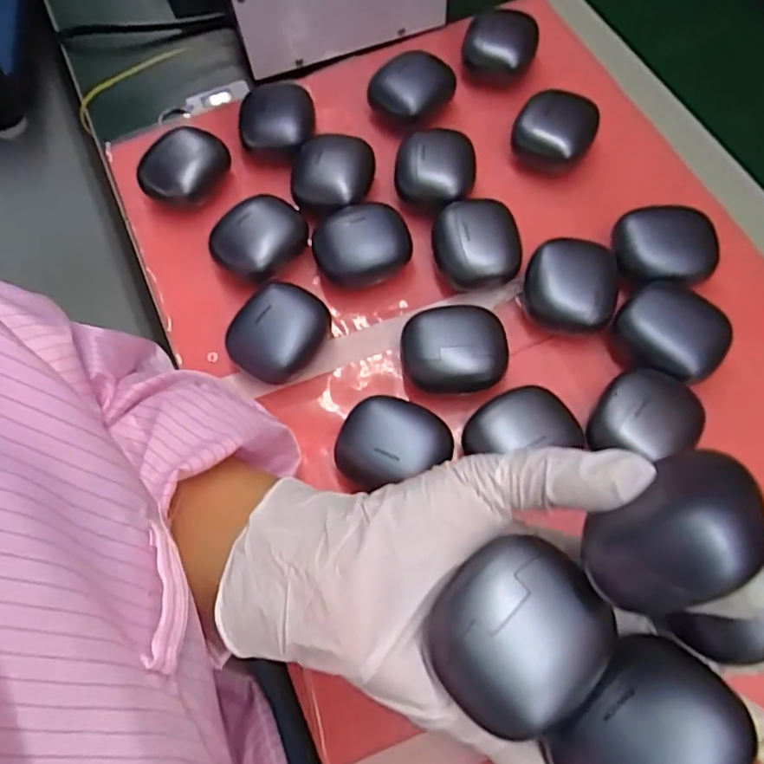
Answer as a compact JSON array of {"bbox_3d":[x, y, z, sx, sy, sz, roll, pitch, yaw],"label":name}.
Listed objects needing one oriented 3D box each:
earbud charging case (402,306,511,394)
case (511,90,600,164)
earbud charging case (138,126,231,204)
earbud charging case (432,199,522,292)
[{"bbox_3d":[0.039,-0.016,0.326,0.055,0.030,0.045,-2,67,1],"label":"earbud charging case"},{"bbox_3d":[0.112,-0.164,0.381,0.048,0.026,0.043,21,69,10],"label":"case"},{"bbox_3d":[-0.127,-0.139,0.391,0.049,0.027,0.052,17,68,9],"label":"earbud charging case"},{"bbox_3d":[0.057,-0.082,0.354,0.049,0.029,0.051,-6,67,-1],"label":"earbud charging case"}]

